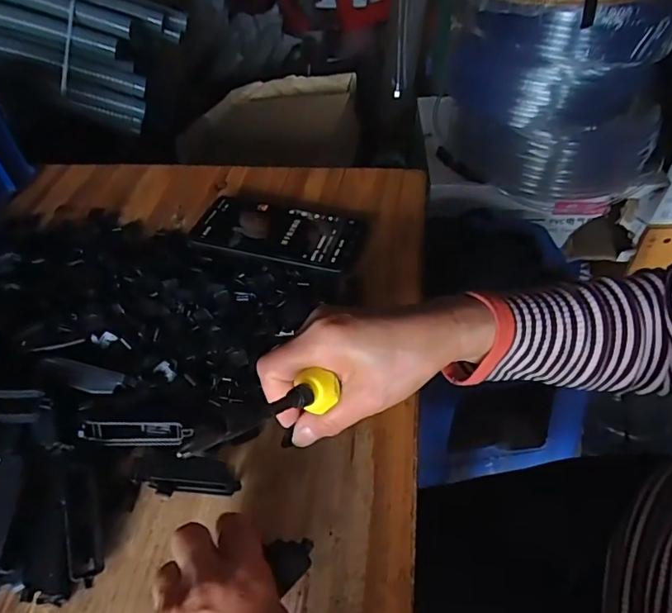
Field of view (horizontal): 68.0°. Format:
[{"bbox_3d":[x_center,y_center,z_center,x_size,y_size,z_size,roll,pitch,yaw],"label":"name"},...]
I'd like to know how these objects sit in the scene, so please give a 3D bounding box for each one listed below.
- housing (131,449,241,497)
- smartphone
[{"bbox_3d":[-0.099,0.113,0.333,0.069,0.009,0.026,3,49,9],"label":"housing"},{"bbox_3d":[-0.054,-0.074,0.485,0.162,0.005,0.080,12,49,12],"label":"smartphone"}]

